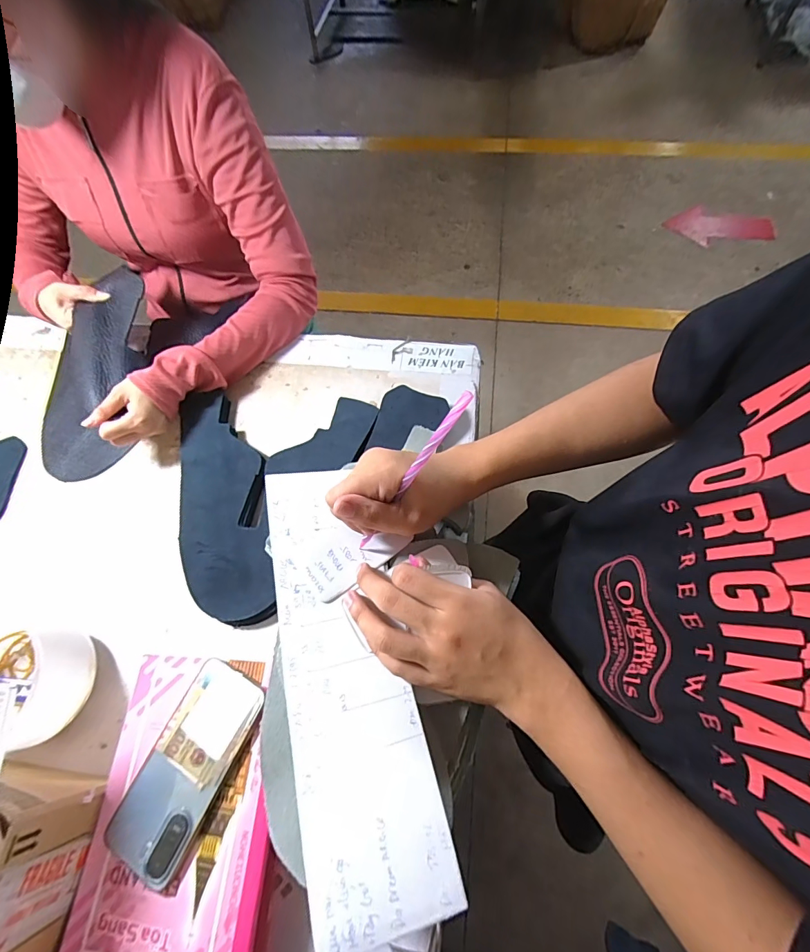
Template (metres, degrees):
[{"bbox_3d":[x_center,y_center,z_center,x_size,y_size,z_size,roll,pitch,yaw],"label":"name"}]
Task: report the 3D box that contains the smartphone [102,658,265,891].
[{"bbox_3d":[-0.204,0.269,0.389,0.078,0.008,0.170,20,70,21],"label":"smartphone"}]

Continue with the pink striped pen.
[{"bbox_3d":[0.001,0.004,0.320,0.009,0.171,0.007,-17,60,-48],"label":"pink striped pen"}]

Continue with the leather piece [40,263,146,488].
[{"bbox_3d":[-0.431,-0.142,0.573,0.136,0.059,0.294,20,94,11],"label":"leather piece"}]

